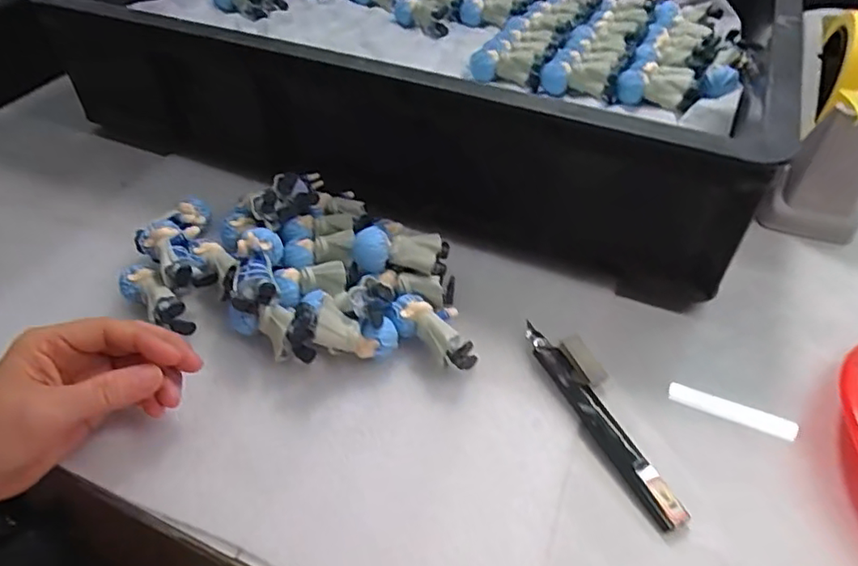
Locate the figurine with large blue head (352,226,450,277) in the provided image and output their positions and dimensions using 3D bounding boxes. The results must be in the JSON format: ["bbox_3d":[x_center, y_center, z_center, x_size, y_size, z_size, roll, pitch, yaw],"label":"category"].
[{"bbox_3d":[-0.019,-0.022,0.379,0.061,0.024,0.029,-4,46,-3],"label":"figurine with large blue head"}]

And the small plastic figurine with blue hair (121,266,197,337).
[{"bbox_3d":[-0.181,0.012,0.378,0.057,0.030,0.021,35,55,29],"label":"small plastic figurine with blue hair"}]

